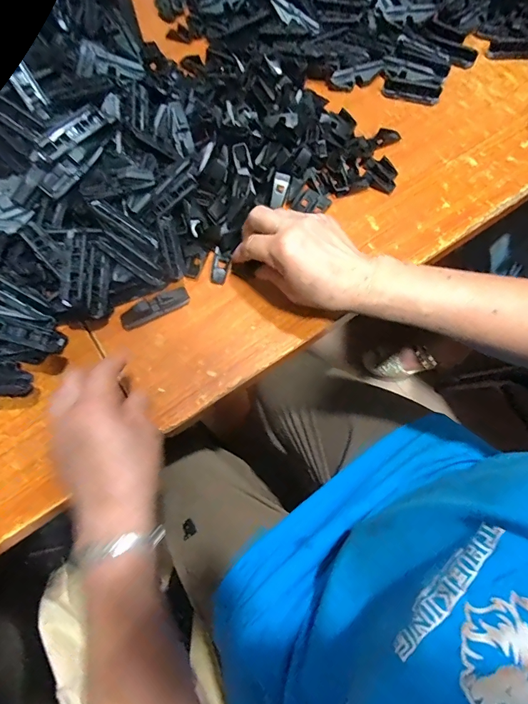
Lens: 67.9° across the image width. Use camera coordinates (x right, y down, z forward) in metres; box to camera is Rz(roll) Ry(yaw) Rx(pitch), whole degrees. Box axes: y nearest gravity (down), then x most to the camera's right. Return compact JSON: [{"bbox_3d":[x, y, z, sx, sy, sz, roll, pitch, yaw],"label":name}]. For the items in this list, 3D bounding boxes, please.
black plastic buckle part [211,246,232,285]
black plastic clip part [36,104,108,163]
[{"bbox_3d":[-0.049,-0.096,0.439,0.020,0.009,0.040,9,72,4],"label":"black plastic buckle part"},{"bbox_3d":[-0.186,-0.212,0.379,0.022,0.010,0.074,40,77,13],"label":"black plastic clip part"}]

